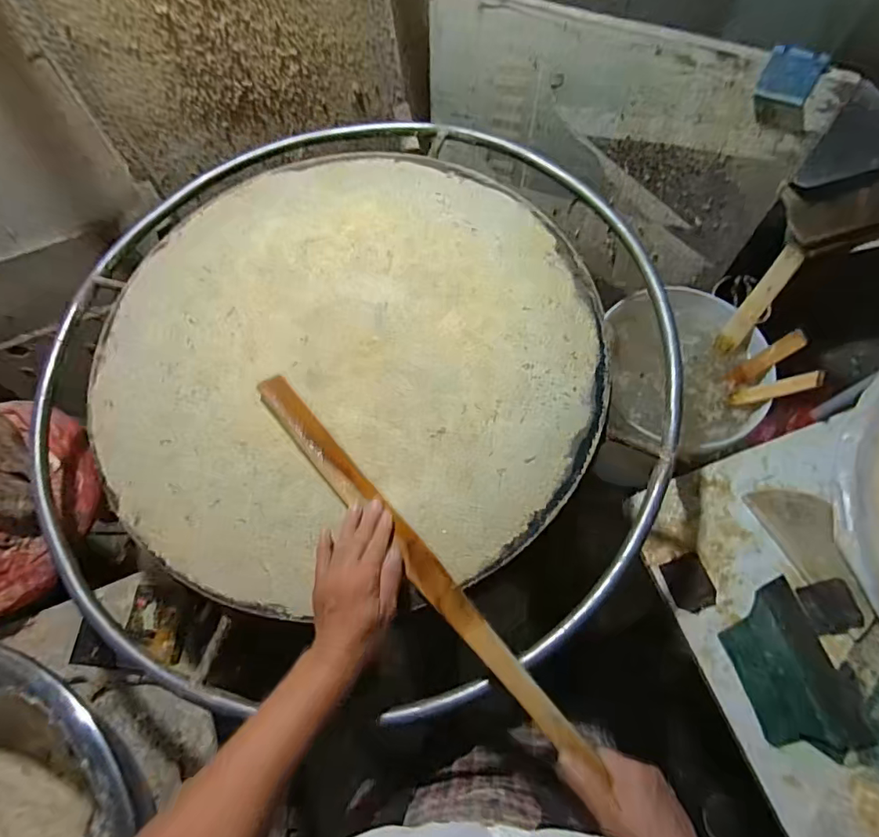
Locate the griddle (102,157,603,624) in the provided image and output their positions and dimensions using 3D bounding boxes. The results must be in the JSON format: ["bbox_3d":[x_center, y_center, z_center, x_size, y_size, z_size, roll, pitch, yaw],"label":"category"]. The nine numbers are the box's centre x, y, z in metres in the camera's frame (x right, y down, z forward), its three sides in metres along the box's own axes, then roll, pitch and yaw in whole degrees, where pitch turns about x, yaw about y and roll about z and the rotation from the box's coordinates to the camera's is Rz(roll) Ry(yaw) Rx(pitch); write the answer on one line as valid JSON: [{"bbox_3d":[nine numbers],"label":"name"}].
[{"bbox_3d":[-0.117,-0.100,0.632,0.604,0.021,0.596,-1,67,3],"label":"griddle"}]

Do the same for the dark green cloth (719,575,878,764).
[{"bbox_3d":[0.452,0.322,0.639,0.130,0.011,0.190,-19,67,-5],"label":"dark green cloth"}]

